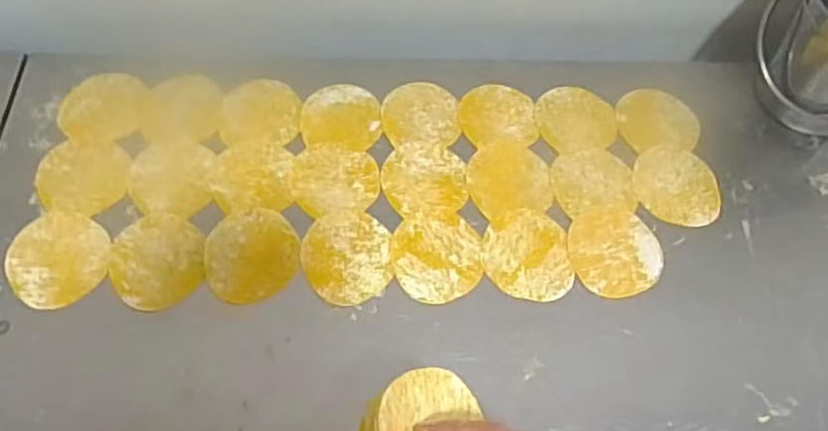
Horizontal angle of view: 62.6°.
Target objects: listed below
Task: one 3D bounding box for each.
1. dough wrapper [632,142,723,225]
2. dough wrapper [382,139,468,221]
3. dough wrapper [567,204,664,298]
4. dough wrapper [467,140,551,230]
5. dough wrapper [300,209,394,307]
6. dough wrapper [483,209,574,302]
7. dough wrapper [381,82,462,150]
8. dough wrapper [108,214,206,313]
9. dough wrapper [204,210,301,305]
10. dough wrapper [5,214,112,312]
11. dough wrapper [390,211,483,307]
[{"bbox_3d":[0.246,-0.030,0.638,0.077,0.004,0.087,6,60,0],"label":"dough wrapper"},{"bbox_3d":[0.011,-0.035,0.627,0.078,0.004,0.081,1,60,-2],"label":"dough wrapper"},{"bbox_3d":[0.177,0.029,0.600,0.079,0.004,0.087,-6,61,-7],"label":"dough wrapper"},{"bbox_3d":[0.089,-0.033,0.630,0.080,0.004,0.081,1,60,-2],"label":"dough wrapper"},{"bbox_3d":[-0.057,0.033,0.585,0.075,0.004,0.088,-1,60,-4],"label":"dough wrapper"},{"bbox_3d":[0.098,0.033,0.593,0.075,0.004,0.085,-5,60,-6],"label":"dough wrapper"},{"bbox_3d":[0.008,-0.100,0.665,0.075,0.004,0.076,1,60,-3],"label":"dough wrapper"},{"bbox_3d":[-0.217,0.038,0.577,0.075,0.004,0.088,-5,60,-6],"label":"dough wrapper"},{"bbox_3d":[-0.138,0.033,0.584,0.077,0.004,0.085,-7,61,-7],"label":"dough wrapper"},{"bbox_3d":[-0.300,0.033,0.572,0.083,0.004,0.078,1,60,-2],"label":"dough wrapper"},{"bbox_3d":[0.021,0.034,0.590,0.077,0.004,0.086,1,60,-3],"label":"dough wrapper"}]

